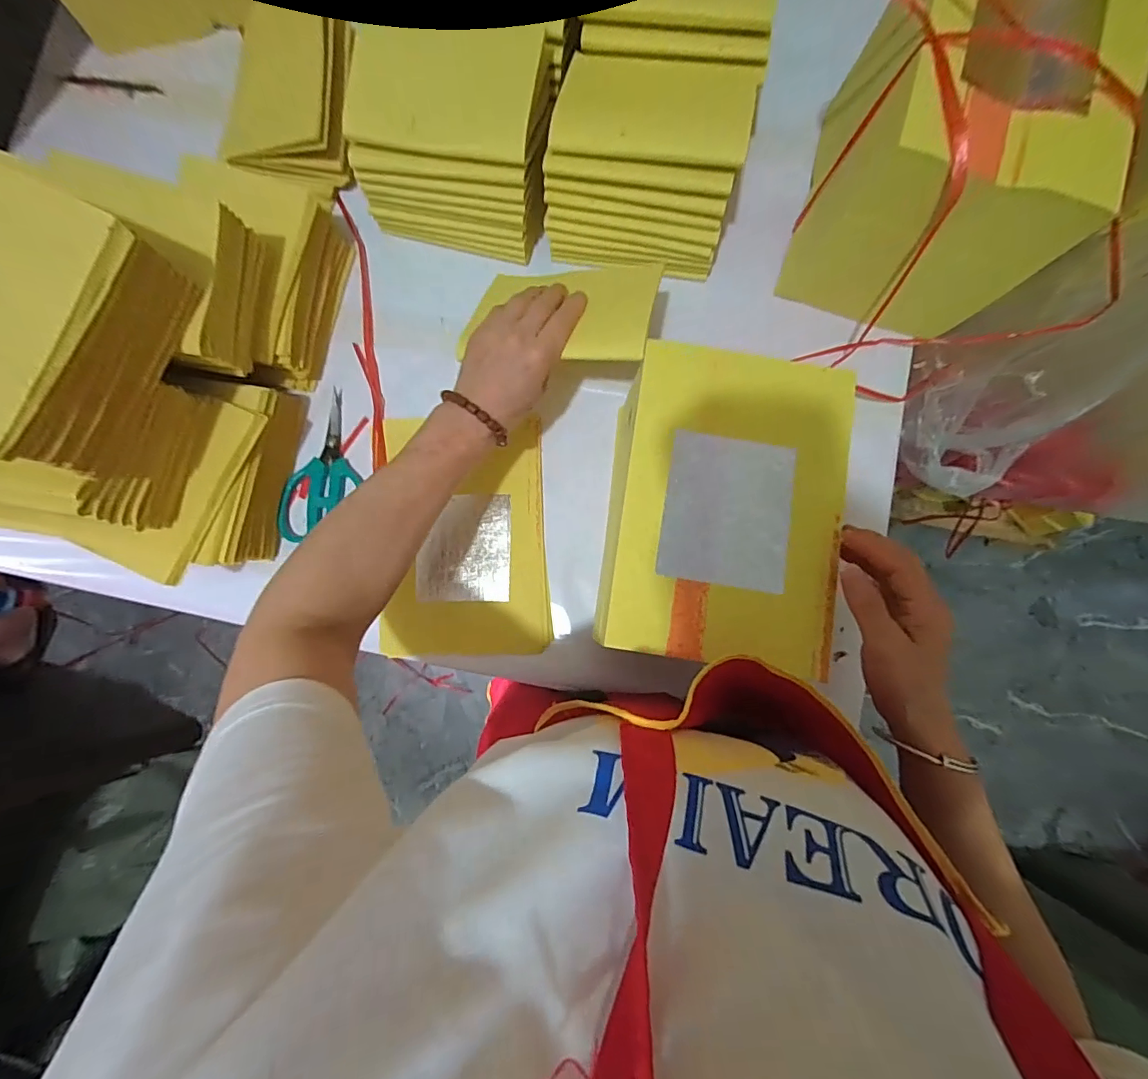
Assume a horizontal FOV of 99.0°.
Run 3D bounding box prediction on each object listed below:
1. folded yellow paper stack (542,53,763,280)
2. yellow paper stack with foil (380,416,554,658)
[{"bbox_3d":[0.063,-0.345,0.446,0.160,0.110,0.134,10,84,2],"label":"folded yellow paper stack"},{"bbox_3d":[-0.104,-0.004,0.470,0.152,0.016,0.224,-4,84,1],"label":"yellow paper stack with foil"}]

